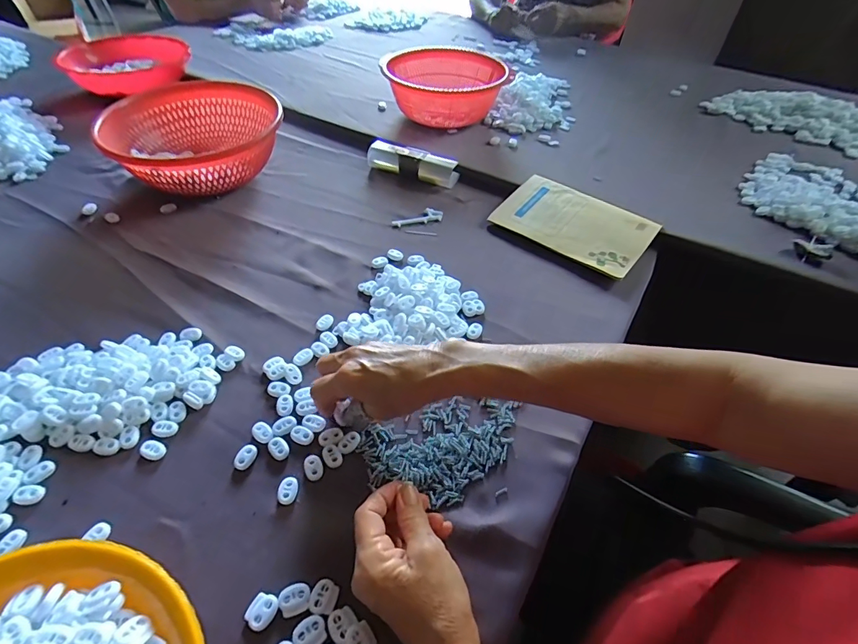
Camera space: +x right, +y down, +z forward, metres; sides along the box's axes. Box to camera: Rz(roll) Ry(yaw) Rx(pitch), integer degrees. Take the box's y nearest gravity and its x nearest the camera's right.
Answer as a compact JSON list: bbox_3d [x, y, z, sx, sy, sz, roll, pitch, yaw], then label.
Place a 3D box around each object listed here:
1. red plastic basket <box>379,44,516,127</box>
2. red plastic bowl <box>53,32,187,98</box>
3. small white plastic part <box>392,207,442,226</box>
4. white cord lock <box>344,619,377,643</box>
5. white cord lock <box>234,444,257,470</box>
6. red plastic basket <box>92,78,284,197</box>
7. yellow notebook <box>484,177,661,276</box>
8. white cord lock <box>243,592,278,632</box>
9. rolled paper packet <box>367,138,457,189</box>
[{"bbox_3d":[0.033,-0.436,0.832,0.212,0.097,0.213,-10,48,-12],"label":"red plastic basket"},{"bbox_3d":[-0.653,-0.559,0.944,0.248,0.070,0.199,-31,55,-28],"label":"red plastic bowl"},{"bbox_3d":[-0.017,-0.156,0.646,0.077,0.011,0.020,-13,49,-15],"label":"small white plastic part"},{"bbox_3d":[-0.047,0.220,0.299,0.019,0.008,0.021,-25,53,-24],"label":"white cord lock"},{"bbox_3d":[-0.161,0.119,0.384,0.015,0.006,0.023,14,48,10],"label":"white cord lock"},{"bbox_3d":[-0.351,-0.280,0.679,0.234,0.099,0.240,-19,51,-20],"label":"red plastic basket"},{"bbox_3d":[0.208,-0.144,0.623,0.202,0.008,0.136,31,58,22],"label":"yellow notebook"},{"bbox_3d":[-0.120,0.207,0.311,0.020,0.004,0.022,15,48,11],"label":"white cord lock"},{"bbox_3d":[-0.027,-0.266,0.724,0.162,0.036,0.046,19,49,14],"label":"rolled paper packet"}]

